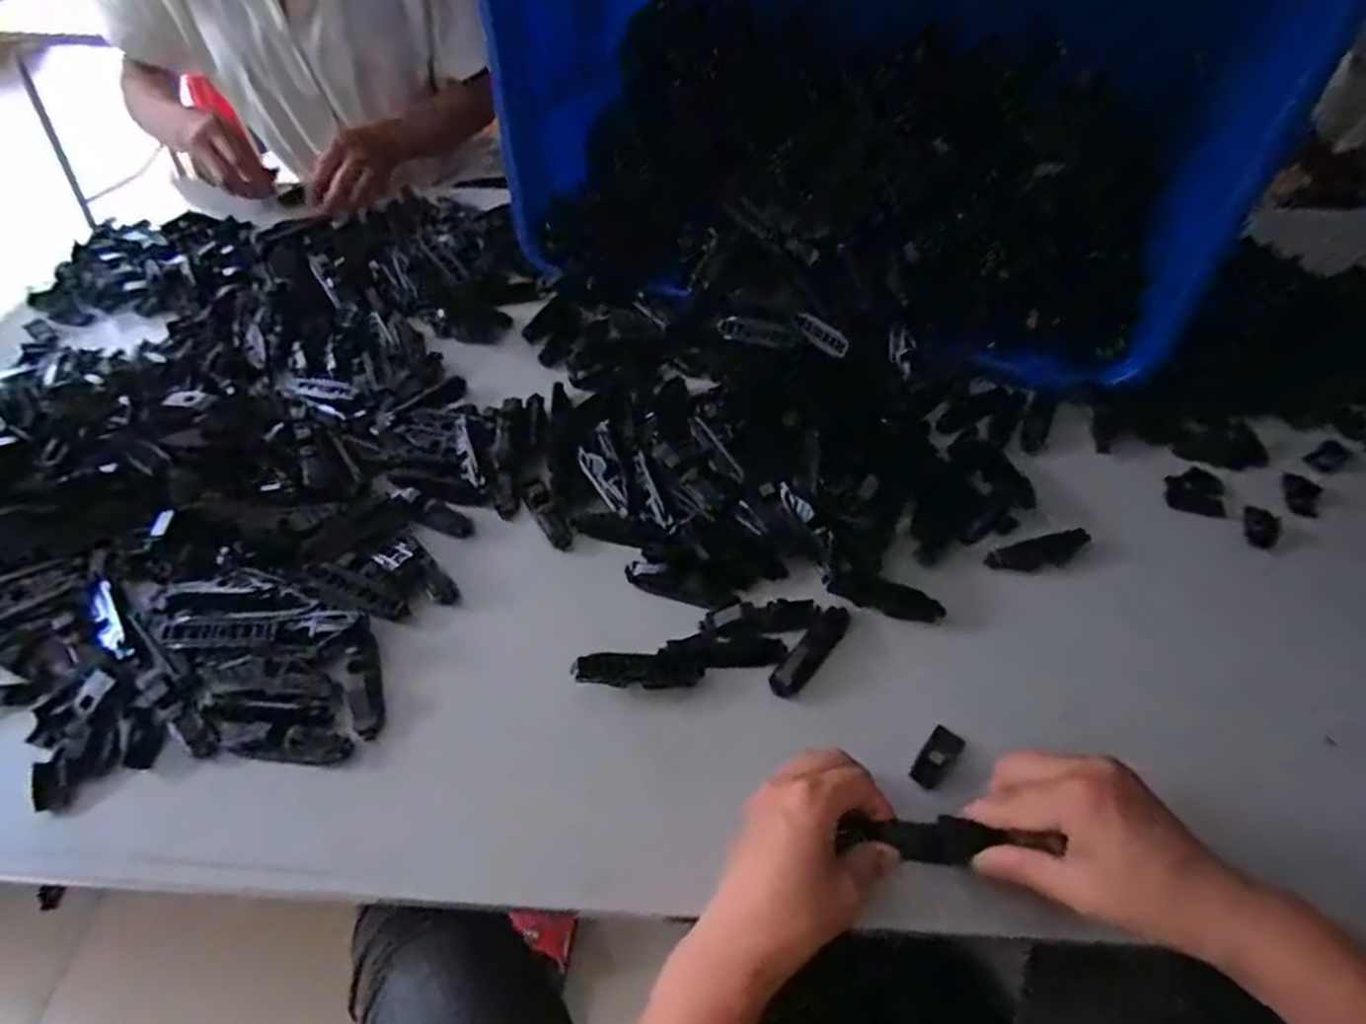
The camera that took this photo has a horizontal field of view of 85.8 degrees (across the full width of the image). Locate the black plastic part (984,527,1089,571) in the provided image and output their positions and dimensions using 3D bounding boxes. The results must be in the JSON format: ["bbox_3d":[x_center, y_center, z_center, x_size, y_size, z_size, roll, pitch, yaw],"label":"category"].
[{"bbox_3d":[0.255,0.030,0.525,0.077,0.014,0.018,-11,50,-9],"label":"black plastic part"}]

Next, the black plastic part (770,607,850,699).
[{"bbox_3d":[0.084,0.090,0.479,0.018,0.012,0.076,32,56,25],"label":"black plastic part"}]

